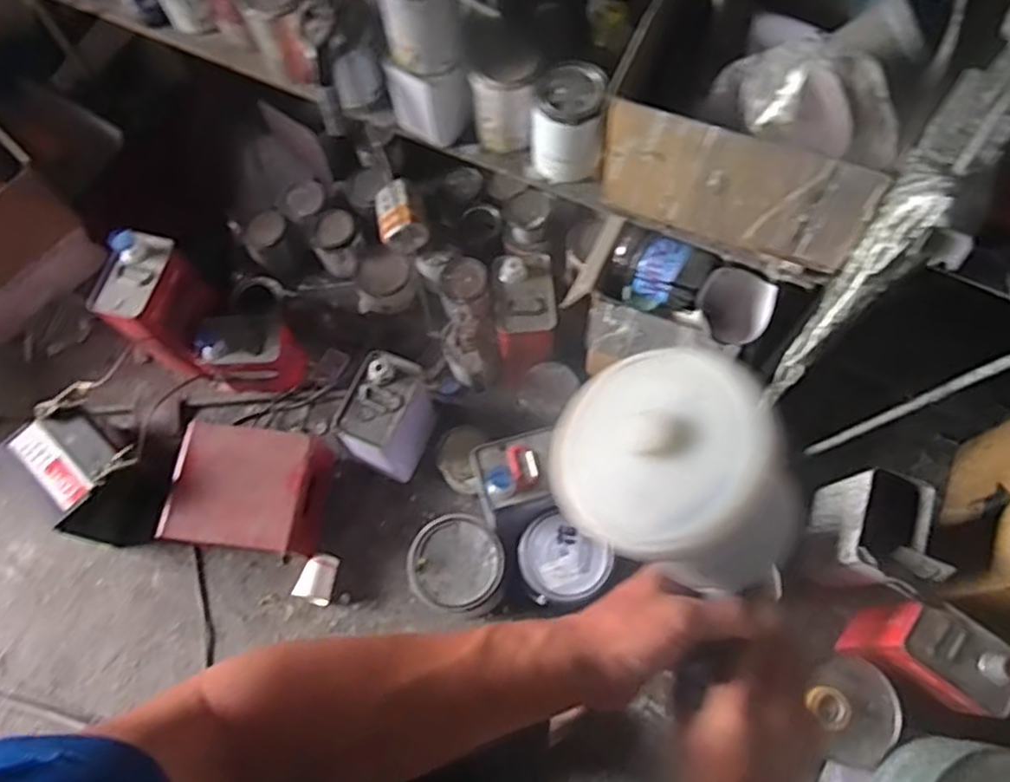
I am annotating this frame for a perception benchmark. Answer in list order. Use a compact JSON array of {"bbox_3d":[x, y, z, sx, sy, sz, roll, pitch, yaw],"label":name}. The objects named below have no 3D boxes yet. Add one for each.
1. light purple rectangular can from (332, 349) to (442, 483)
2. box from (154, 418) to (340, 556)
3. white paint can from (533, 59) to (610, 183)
[{"bbox_3d":[-0.224,0.056,1.358,0.124,0.252,0.193,25,71,11],"label":"light purple rectangular can"},{"bbox_3d":[-0.499,0.205,1.379,0.278,0.140,0.230,9,69,5],"label":"box"},{"bbox_3d":[0.093,-0.392,1.036,0.106,0.144,0.119,8,69,5],"label":"white paint can"}]

